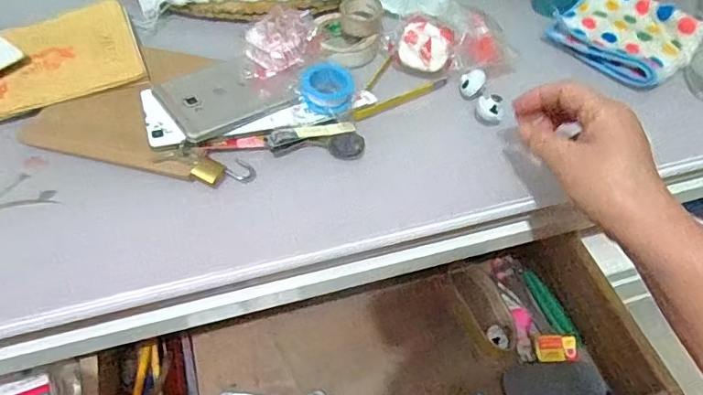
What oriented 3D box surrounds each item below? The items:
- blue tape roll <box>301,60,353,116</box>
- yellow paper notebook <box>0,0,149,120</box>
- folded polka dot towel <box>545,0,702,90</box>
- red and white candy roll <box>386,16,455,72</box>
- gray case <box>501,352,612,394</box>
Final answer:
[{"bbox_3d":[-0.020,-0.092,0.432,0.041,0.026,0.036,3,52,-2],"label":"blue tape roll"},{"bbox_3d":[-0.280,-0.122,0.465,0.169,0.007,0.127,-18,56,-18],"label":"yellow paper notebook"},{"bbox_3d":[0.283,-0.171,0.531,0.109,0.030,0.122,-33,61,-26],"label":"folded polka dot towel"},{"bbox_3d":[0.065,-0.142,0.479,0.051,0.037,0.031,26,54,15],"label":"red and white candy roll"},{"bbox_3d":[0.202,0.185,0.510,0.097,0.017,0.052,-4,52,-7],"label":"gray case"}]

